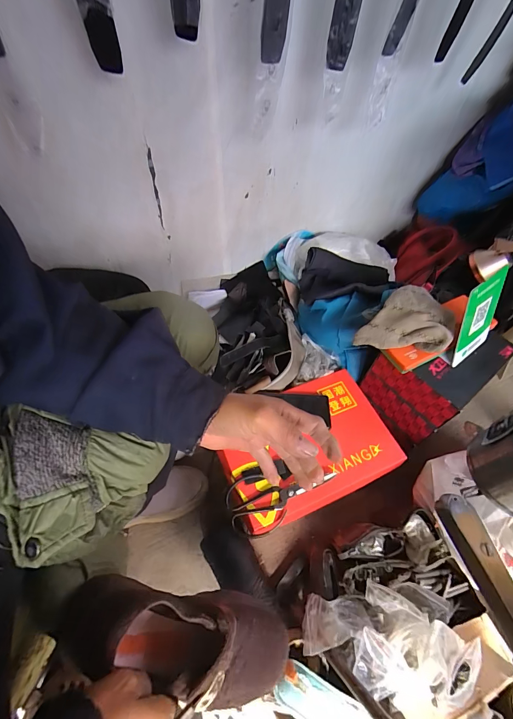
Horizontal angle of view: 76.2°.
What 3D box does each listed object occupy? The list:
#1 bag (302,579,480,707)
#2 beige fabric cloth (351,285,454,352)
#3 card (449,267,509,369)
[{"bbox_3d":[0.186,0.394,0.461,0.225,0.068,0.129,8,55,4],"label":"bag"},{"bbox_3d":[0.276,-0.061,0.580,0.130,0.043,0.161,36,62,21],"label":"beige fabric cloth"},{"bbox_3d":[0.382,-0.067,0.567,0.098,0.157,0.011,-24,38,-20],"label":"card"}]

